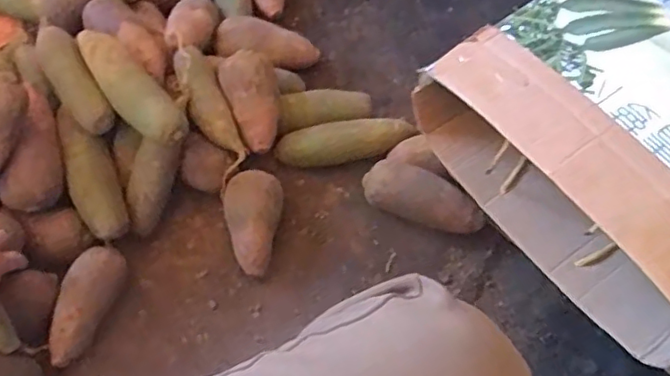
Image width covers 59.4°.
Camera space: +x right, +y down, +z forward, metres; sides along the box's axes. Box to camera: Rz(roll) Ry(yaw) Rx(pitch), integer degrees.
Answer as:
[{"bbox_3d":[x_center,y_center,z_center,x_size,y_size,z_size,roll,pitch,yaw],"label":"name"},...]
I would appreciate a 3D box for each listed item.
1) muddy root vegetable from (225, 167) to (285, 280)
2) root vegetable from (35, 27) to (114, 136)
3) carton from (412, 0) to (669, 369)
[{"bbox_3d":[-0.104,0.048,0.790,0.078,0.077,0.126,-10,62,-6],"label":"muddy root vegetable"},{"bbox_3d":[-0.360,-0.151,0.799,0.053,0.040,0.194,-29,66,-15],"label":"root vegetable"},{"bbox_3d":[0.301,-0.044,0.650,0.251,0.189,0.375,-32,66,-16],"label":"carton"}]

